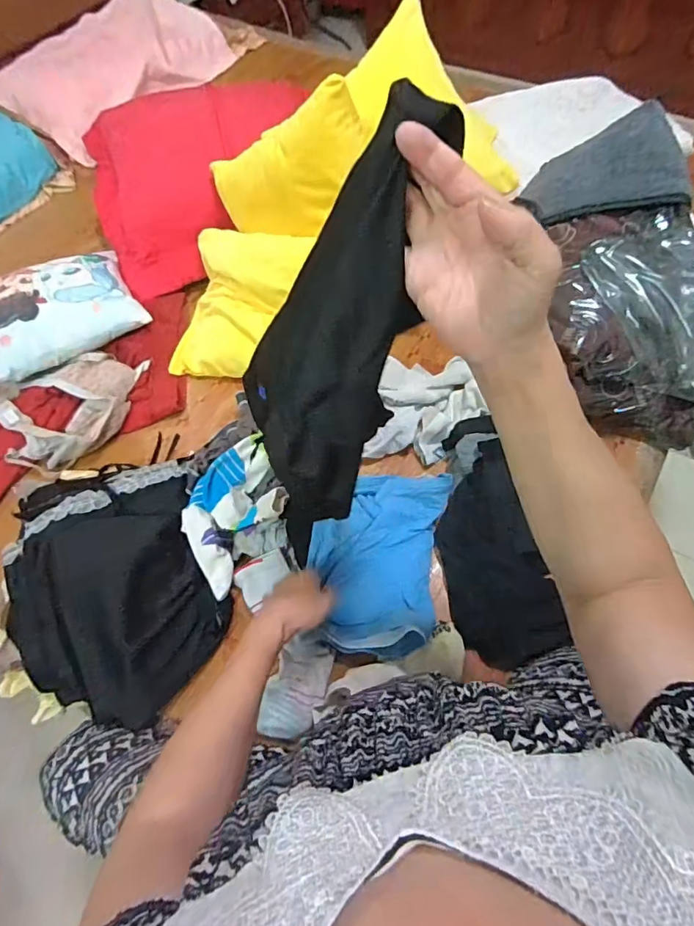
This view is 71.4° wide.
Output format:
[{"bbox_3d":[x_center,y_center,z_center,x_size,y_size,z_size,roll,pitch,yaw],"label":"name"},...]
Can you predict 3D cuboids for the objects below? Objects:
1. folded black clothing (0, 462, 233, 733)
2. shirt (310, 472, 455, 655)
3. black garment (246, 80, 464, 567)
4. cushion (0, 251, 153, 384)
[{"bbox_3d":[-0.336,0.179,0.694,0.271,0.070,0.365,-21,63,-7],"label":"folded black clothing"},{"bbox_3d":[0.041,0.135,0.701,0.183,0.061,0.259,9,63,8],"label":"shirt"},{"bbox_3d":[-0.021,-0.080,0.391,0.107,0.366,0.065,30,36,18],"label":"black garment"},{"bbox_3d":[-0.561,-0.308,0.942,0.288,0.081,0.266,-26,64,-9],"label":"cushion"}]

